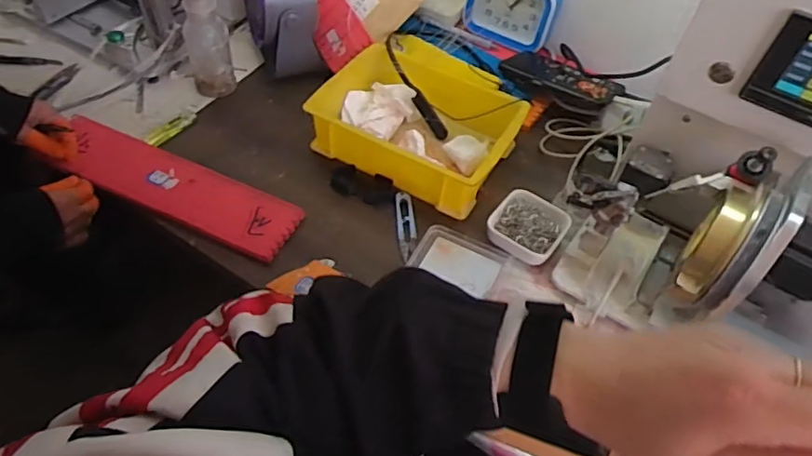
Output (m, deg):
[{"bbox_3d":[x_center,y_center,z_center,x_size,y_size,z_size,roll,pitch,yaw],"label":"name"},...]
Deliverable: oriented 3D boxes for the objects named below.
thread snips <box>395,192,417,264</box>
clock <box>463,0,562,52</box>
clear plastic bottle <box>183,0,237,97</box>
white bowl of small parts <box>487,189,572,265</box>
[{"bbox_3d":[0.001,-0.003,0.670,0.022,0.009,0.097,-2,52,-7],"label":"thread snips"},{"bbox_3d":[0.161,-0.342,0.858,0.143,0.109,0.038,27,54,16],"label":"clock"},{"bbox_3d":[-0.269,-0.261,0.739,0.058,0.196,0.048,-10,53,-12],"label":"clear plastic bottle"},{"bbox_3d":[0.146,-0.001,0.661,0.083,0.030,0.075,31,56,19],"label":"white bowl of small parts"}]

